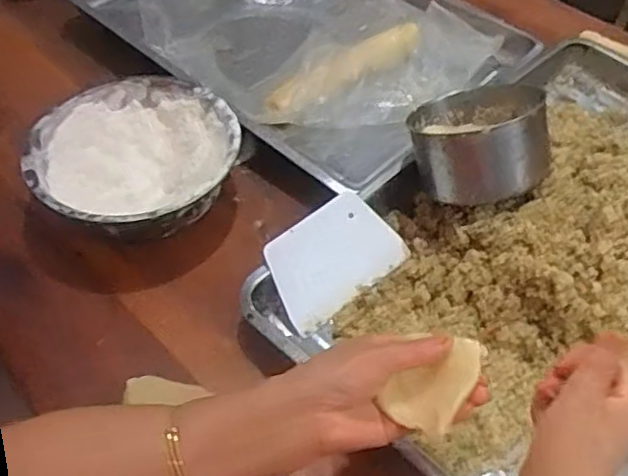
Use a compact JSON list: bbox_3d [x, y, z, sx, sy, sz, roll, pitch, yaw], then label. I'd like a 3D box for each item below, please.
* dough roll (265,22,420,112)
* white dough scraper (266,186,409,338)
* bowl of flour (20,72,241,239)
[{"bbox_3d":[0.049,-0.233,0.875,0.266,0.045,0.064,-34,58,-25],"label":"dough roll"},{"bbox_3d":[0.021,0.018,0.673,0.148,0.008,0.094,-35,93,-24],"label":"white dough scraper"},{"bbox_3d":[-0.194,-0.080,0.737,0.219,0.078,0.221,-8,51,-7],"label":"bowl of flour"}]

